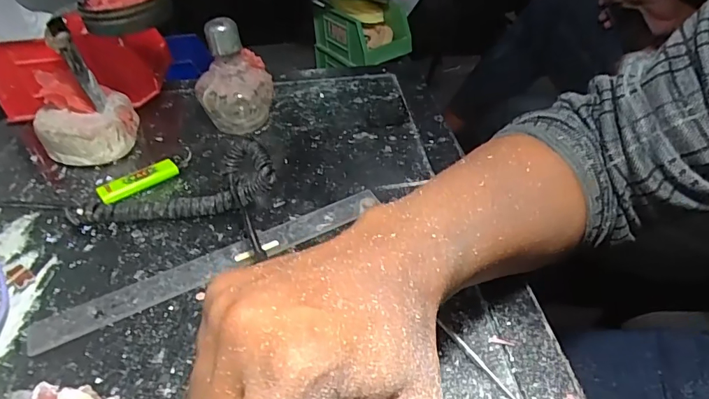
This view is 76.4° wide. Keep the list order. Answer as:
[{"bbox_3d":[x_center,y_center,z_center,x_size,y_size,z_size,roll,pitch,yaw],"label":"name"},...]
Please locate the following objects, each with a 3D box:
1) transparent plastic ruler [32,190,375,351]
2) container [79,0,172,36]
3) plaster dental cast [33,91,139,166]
[{"bbox_3d":[-0.097,0.045,0.336,0.257,0.004,0.029,-22,44,-21],"label":"transparent plastic ruler"},{"bbox_3d":[-0.204,-0.170,0.403,0.062,0.027,0.067,-1,40,1],"label":"container"},{"bbox_3d":[-0.263,-0.068,0.452,0.087,0.040,0.069,-22,44,-22],"label":"plaster dental cast"}]

